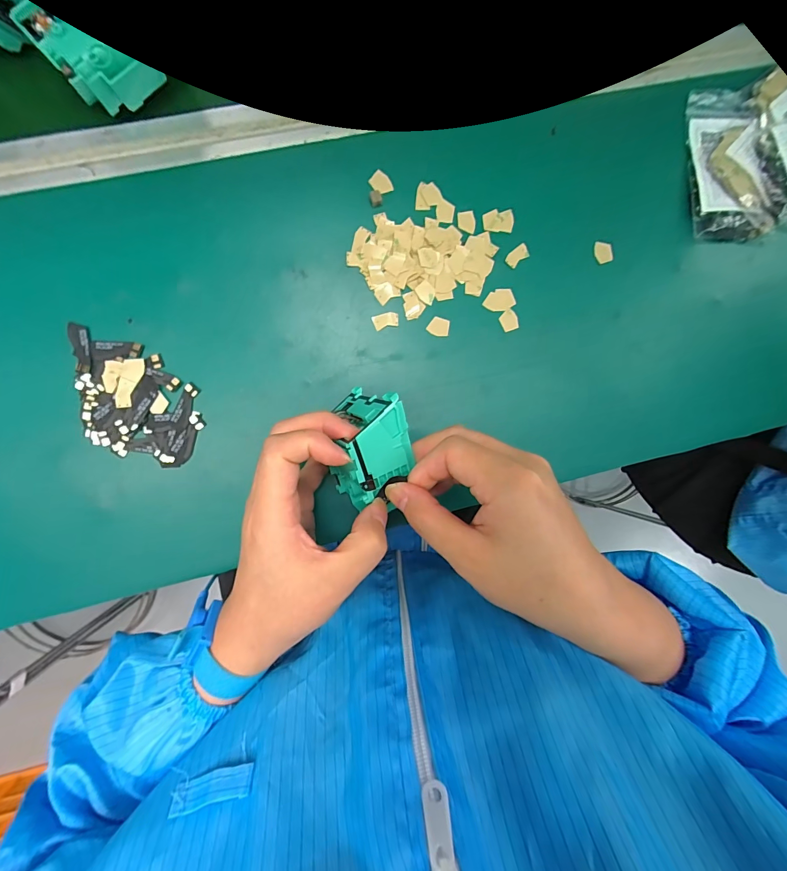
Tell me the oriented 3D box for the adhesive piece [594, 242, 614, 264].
[{"bbox_3d":[0.173,-0.151,0.306,0.014,0.004,0.018,-15,94,-1],"label":"adhesive piece"}]

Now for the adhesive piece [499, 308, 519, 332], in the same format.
[{"bbox_3d":[0.094,-0.094,0.302,0.014,0.004,0.017,-20,94,-1],"label":"adhesive piece"}]

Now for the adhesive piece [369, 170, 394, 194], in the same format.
[{"bbox_3d":[-0.009,-0.195,0.288,0.015,0.004,0.018,-35,94,0],"label":"adhesive piece"}]

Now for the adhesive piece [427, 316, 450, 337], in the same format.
[{"bbox_3d":[0.036,-0.087,0.296,0.018,0.004,0.014,8,93,-2],"label":"adhesive piece"}]

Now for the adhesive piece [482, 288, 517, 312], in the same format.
[{"bbox_3d":[0.085,-0.109,0.302,0.026,0.004,0.017,-12,93,-1],"label":"adhesive piece"}]

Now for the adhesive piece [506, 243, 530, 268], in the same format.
[{"bbox_3d":[0.100,-0.144,0.299,0.020,0.004,0.011,-40,94,0],"label":"adhesive piece"}]

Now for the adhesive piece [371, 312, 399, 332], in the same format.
[{"bbox_3d":[-0.006,-0.090,0.292,0.020,0.004,0.012,-16,94,-1],"label":"adhesive piece"}]

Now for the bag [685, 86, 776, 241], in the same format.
[{"bbox_3d":[0.271,-0.221,0.302,0.062,0.013,0.116,-5,93,-2],"label":"bag"}]

